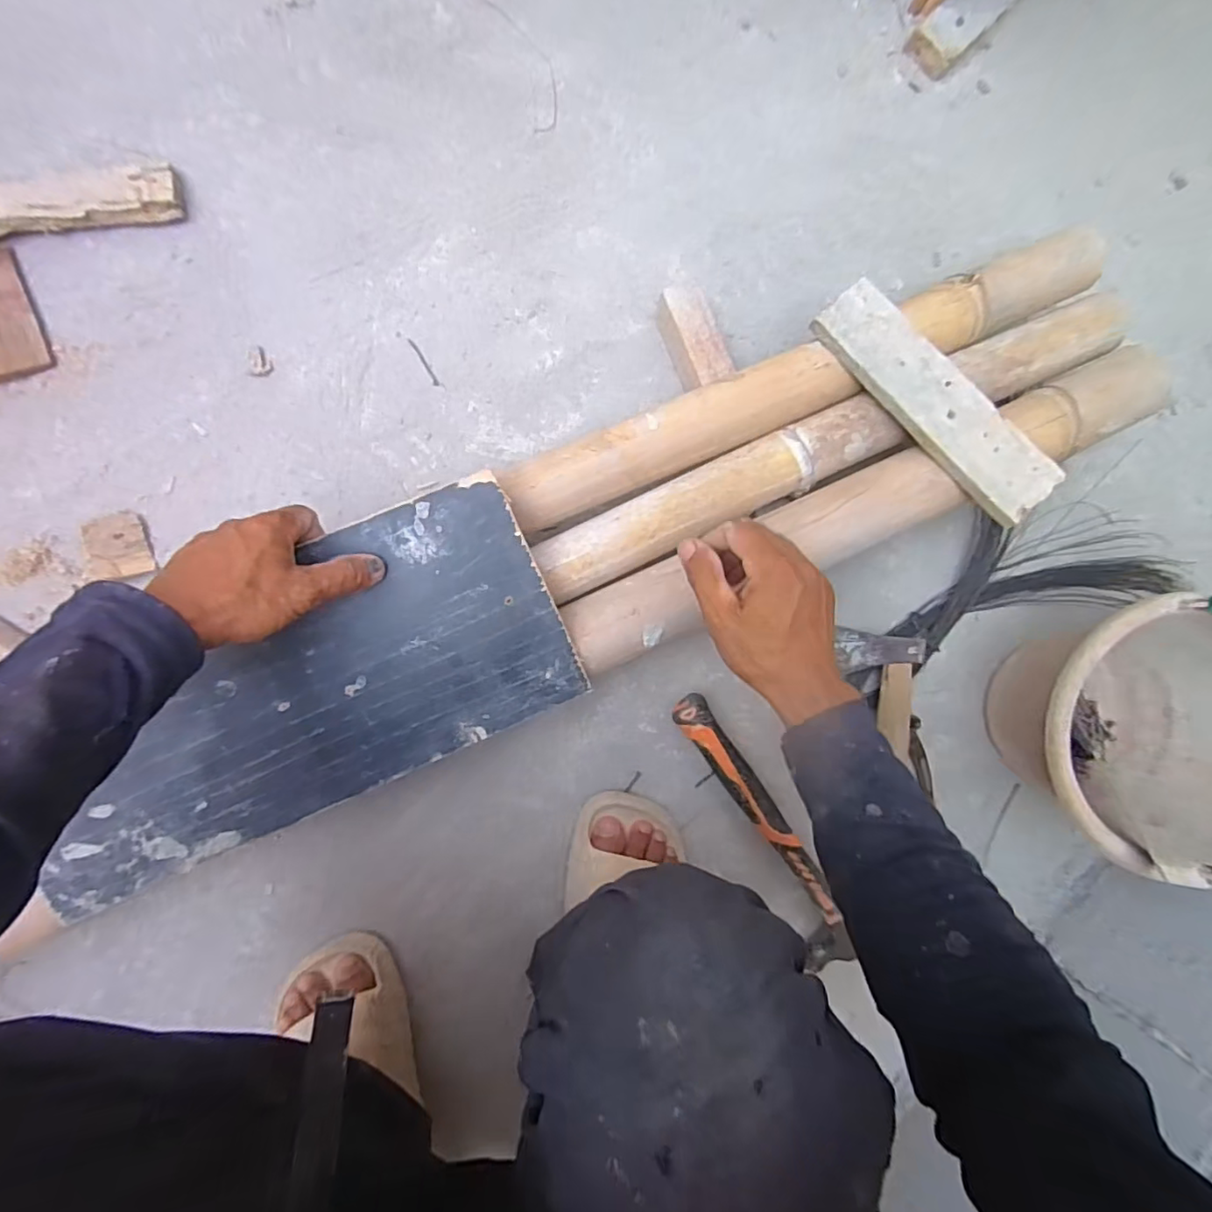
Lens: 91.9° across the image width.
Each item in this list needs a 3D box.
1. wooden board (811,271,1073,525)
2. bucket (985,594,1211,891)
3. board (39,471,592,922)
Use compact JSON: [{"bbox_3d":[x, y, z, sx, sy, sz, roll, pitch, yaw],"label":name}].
[{"bbox_3d":[0.287,-0.179,0.511,0.067,0.016,0.241,-43,87,-5],"label":"wooden board"},{"bbox_3d":[0.517,0.117,0.550,0.246,0.250,0.240,0,92,-8],"label":"bucket"},{"bbox_3d":[-0.243,0.070,0.459,0.425,0.008,0.194,-24,106,-4],"label":"board"}]

